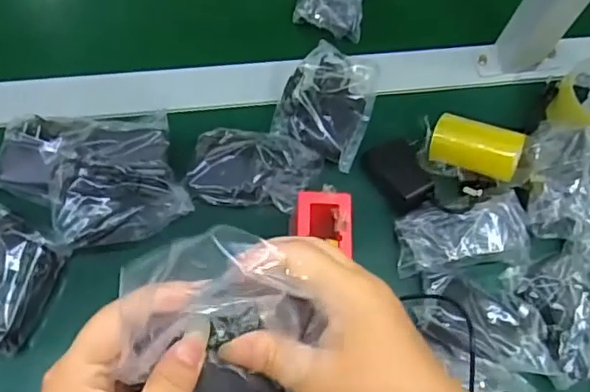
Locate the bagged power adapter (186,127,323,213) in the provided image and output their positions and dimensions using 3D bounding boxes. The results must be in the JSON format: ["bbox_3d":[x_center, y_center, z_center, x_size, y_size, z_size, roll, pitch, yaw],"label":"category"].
[{"bbox_3d":[-0.039,-0.029,0.600,0.127,0.049,0.076,8,67,1],"label":"bagged power adapter"}]

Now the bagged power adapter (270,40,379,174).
[{"bbox_3d":[0.037,-0.101,0.639,0.092,0.035,0.124,22,68,7],"label":"bagged power adapter"}]

